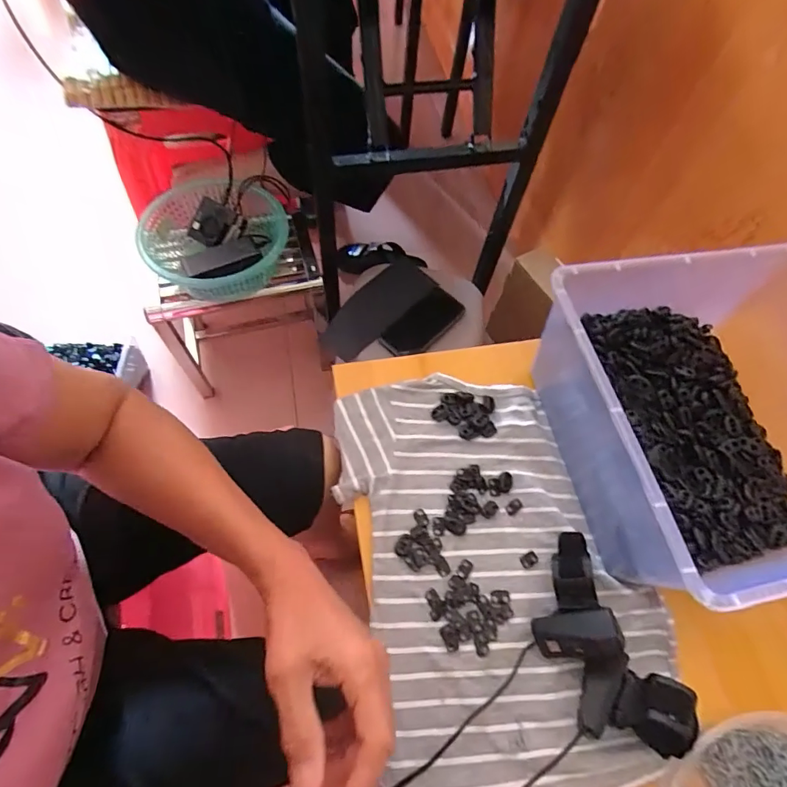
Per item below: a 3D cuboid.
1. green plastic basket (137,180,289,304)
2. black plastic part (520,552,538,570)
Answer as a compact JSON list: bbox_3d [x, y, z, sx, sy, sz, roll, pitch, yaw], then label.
[{"bbox_3d":[-0.315,-0.260,0.800,0.240,0.104,0.242,-5,63,-6],"label":"green plastic basket"},{"bbox_3d":[0.132,0.162,0.432,0.018,0.004,0.012,-28,68,-17],"label":"black plastic part"}]

